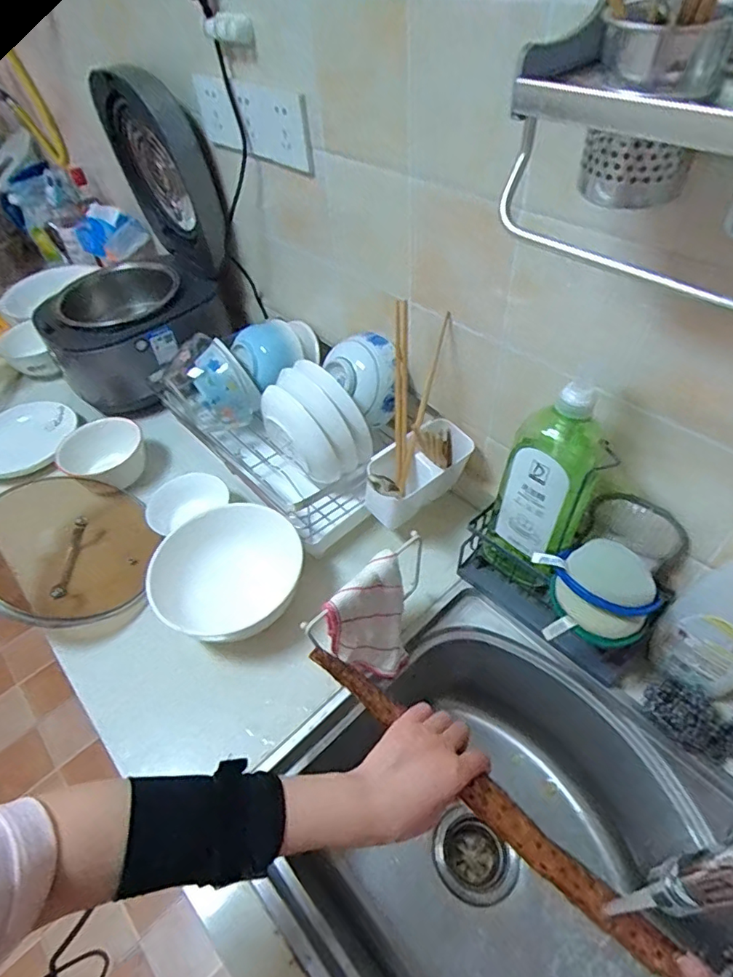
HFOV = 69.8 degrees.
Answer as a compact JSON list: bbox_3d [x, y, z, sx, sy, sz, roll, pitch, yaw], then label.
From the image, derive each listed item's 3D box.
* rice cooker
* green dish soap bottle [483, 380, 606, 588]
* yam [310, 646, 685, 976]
[{"bbox_3d":[-0.455,-0.436,0.954,0.347,0.493,0.322,34,59,29],"label":"rice cooker"},{"bbox_3d":[0.199,0.006,0.596,0.100,0.255,0.083,19,53,20],"label":"green dish soap bottle"},{"bbox_3d":[0.100,0.262,0.444,0.373,0.025,0.029,39,60,10],"label":"yam"}]

